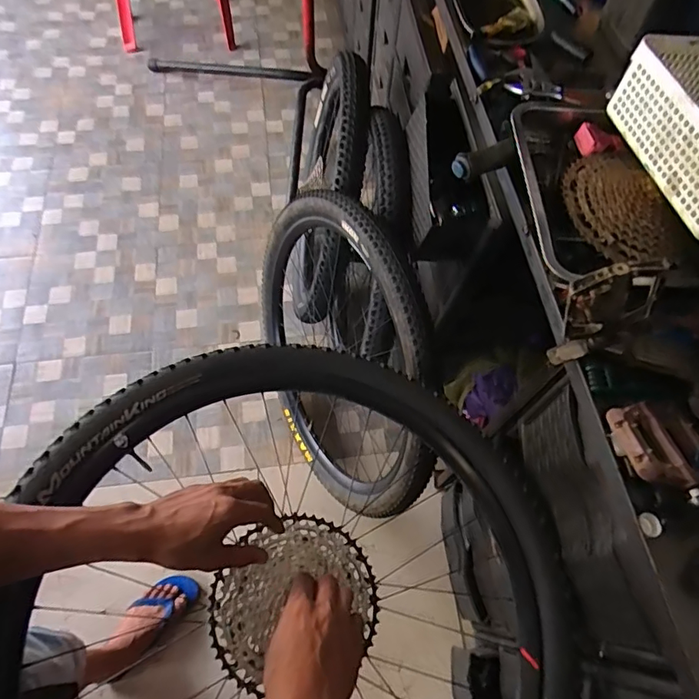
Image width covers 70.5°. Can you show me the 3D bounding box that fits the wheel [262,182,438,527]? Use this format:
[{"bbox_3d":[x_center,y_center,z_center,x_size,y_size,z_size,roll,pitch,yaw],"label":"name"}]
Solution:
[{"bbox_3d":[-0.035,0.027,1.117,0.091,0.703,0.677,-14,80,-27],"label":"wheel"}]

